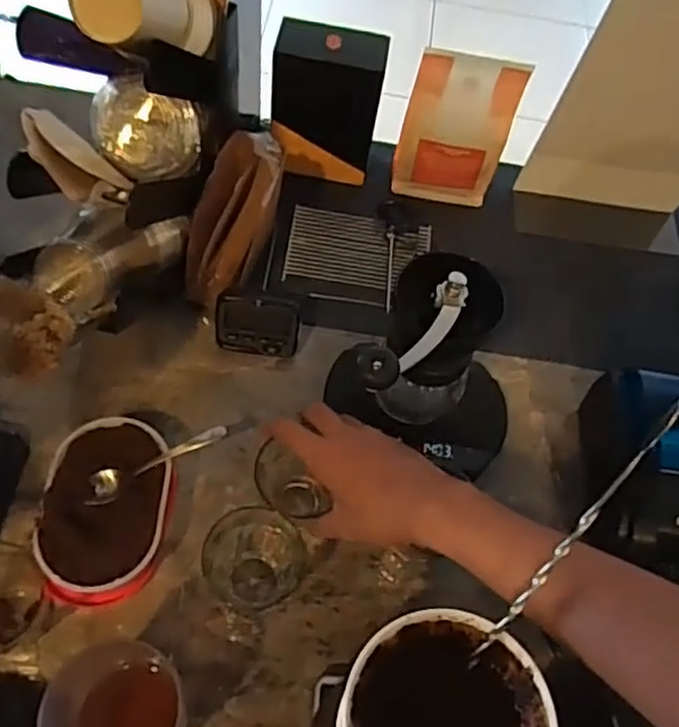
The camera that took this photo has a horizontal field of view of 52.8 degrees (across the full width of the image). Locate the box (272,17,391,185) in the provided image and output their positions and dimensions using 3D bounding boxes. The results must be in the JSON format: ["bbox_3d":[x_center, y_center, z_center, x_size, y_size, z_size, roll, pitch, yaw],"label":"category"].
[{"bbox_3d":[-0.014,-0.291,0.777,0.120,0.166,0.053,4,59,-4],"label":"box"}]

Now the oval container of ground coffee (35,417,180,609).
[{"bbox_3d":[-0.199,0.125,0.586,0.107,0.050,0.151,2,59,-6],"label":"oval container of ground coffee"}]

